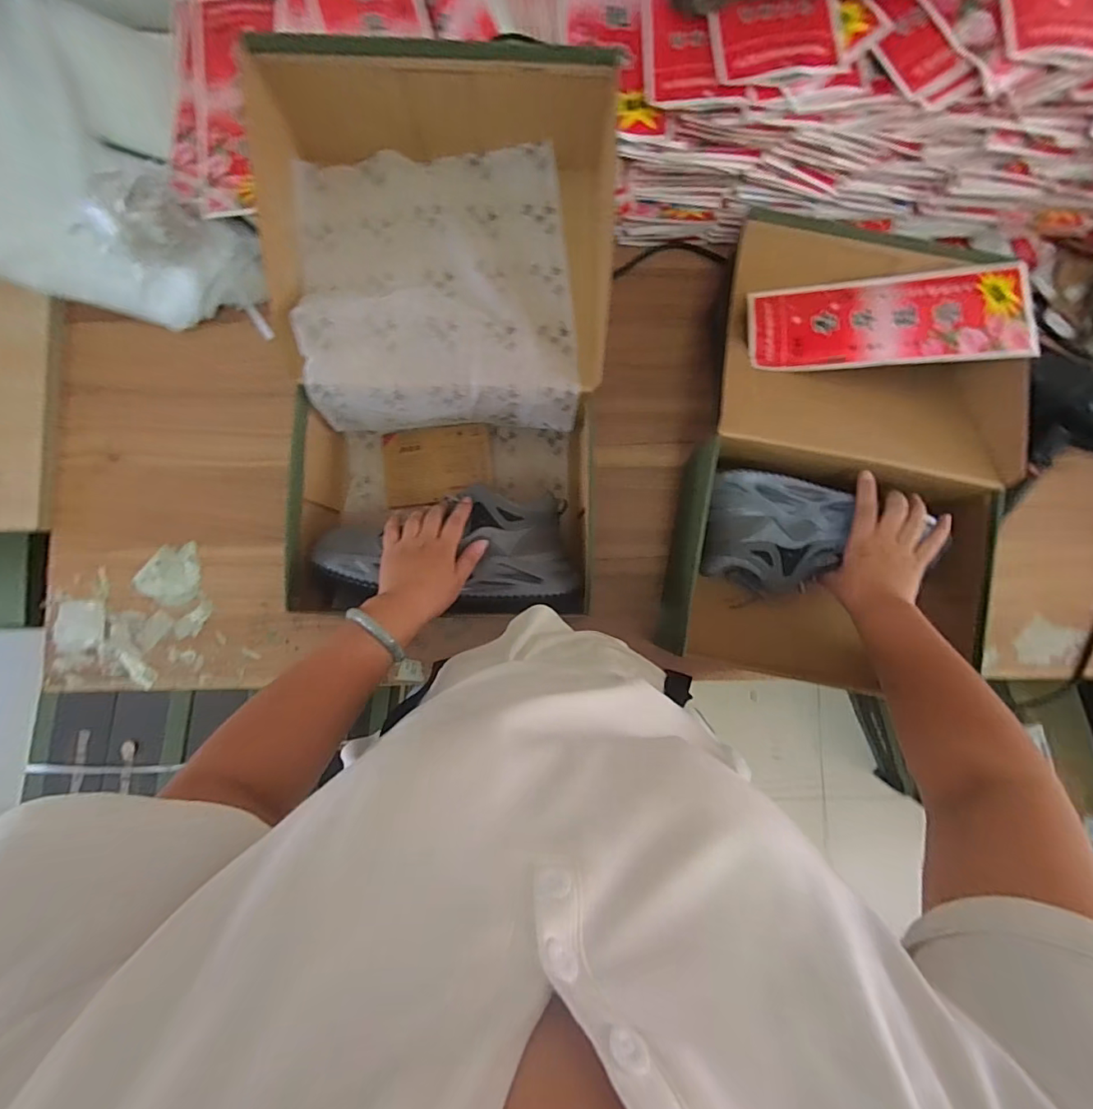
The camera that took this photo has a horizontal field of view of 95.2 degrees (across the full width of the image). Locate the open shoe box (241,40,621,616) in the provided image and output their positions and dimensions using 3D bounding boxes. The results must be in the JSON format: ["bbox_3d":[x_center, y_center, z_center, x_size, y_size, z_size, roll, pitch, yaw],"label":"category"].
[{"bbox_3d":[-0.110,-0.195,0.556,0.329,0.234,0.479,0,87,-1],"label":"open shoe box"}]

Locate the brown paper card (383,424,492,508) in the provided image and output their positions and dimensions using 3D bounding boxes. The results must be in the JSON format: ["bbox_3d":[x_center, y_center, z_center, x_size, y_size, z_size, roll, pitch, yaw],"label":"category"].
[{"bbox_3d":[-0.143,-0.118,0.656,0.140,0.007,0.095,-6,92,2],"label":"brown paper card"}]

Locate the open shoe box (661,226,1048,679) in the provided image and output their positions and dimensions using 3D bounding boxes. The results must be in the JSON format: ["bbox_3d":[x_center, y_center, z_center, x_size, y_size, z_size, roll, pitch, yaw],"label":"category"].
[{"bbox_3d":[0.362,-0.140,0.605,0.355,0.111,0.474,12,87,0],"label":"open shoe box"}]

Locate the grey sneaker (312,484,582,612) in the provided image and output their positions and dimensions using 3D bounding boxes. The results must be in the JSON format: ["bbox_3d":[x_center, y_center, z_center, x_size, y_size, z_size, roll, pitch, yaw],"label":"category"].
[{"bbox_3d":[-0.112,-0.006,0.578,0.294,0.099,0.137,0,87,1],"label":"grey sneaker"}]

